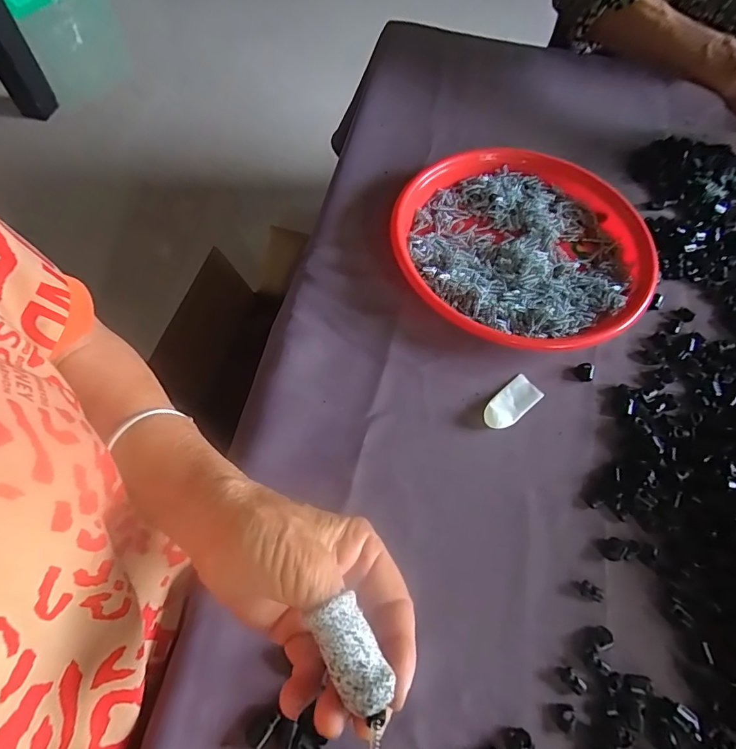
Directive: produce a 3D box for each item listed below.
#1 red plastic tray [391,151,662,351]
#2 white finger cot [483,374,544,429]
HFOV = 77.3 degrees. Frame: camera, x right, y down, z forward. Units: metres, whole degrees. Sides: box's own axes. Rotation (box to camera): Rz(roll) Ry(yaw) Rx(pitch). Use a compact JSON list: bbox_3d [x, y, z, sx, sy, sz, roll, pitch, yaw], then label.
[{"bbox_3d":[0.145,-0.122,0.432,0.231,0.032,0.225,16,63,7],"label":"red plastic tray"},{"bbox_3d":[0.116,0.023,0.368,0.055,0.010,0.025,-40,70,-19],"label":"white finger cot"}]

